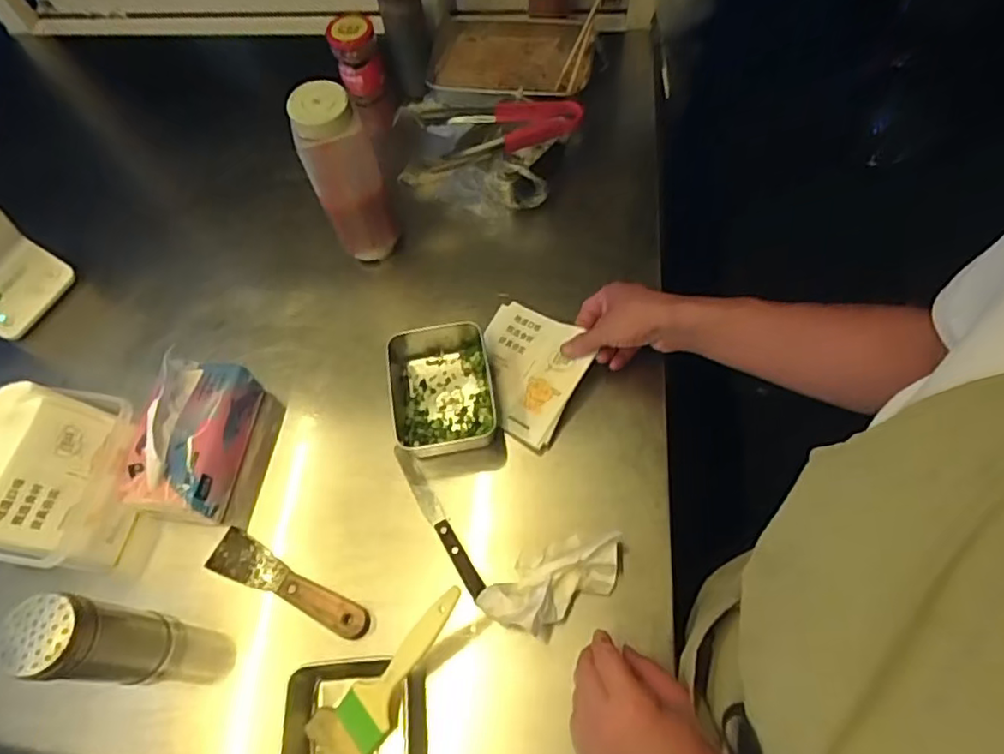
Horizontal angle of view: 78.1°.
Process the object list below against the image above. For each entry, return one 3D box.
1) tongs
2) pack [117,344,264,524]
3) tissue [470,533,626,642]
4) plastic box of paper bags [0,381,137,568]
[{"bbox_3d":[-0.022,-0.321,0.788,0.236,0.036,0.097,-19,63,-6],"label":"tongs"},{"bbox_3d":[-0.332,0.063,0.650,0.096,0.117,0.153,4,63,6],"label":"pack"},{"bbox_3d":[0.050,0.196,0.596,0.140,0.081,0.070,-31,65,-12],"label":"tissue"},{"bbox_3d":[-0.463,0.103,0.627,0.113,0.132,0.165,2,63,5],"label":"plastic box of paper bags"}]

